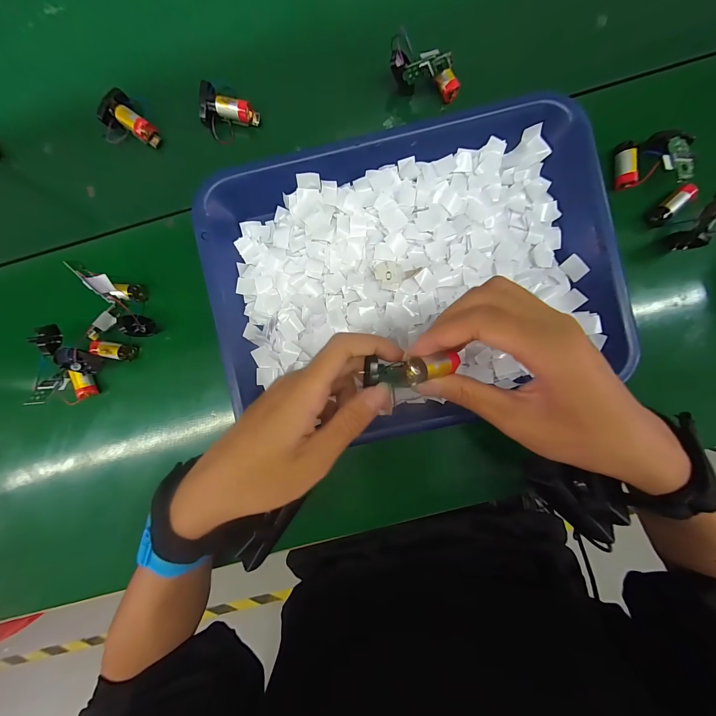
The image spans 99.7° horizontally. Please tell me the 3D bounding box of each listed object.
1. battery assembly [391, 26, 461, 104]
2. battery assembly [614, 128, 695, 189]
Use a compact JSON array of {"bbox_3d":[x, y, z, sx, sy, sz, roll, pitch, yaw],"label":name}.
[{"bbox_3d":[0.059,-0.250,0.263,0.064,0.043,0.018,12,93,1],"label":"battery assembly"},{"bbox_3d":[0.257,-0.171,0.258,0.056,0.028,0.047,5,93,2],"label":"battery assembly"}]

